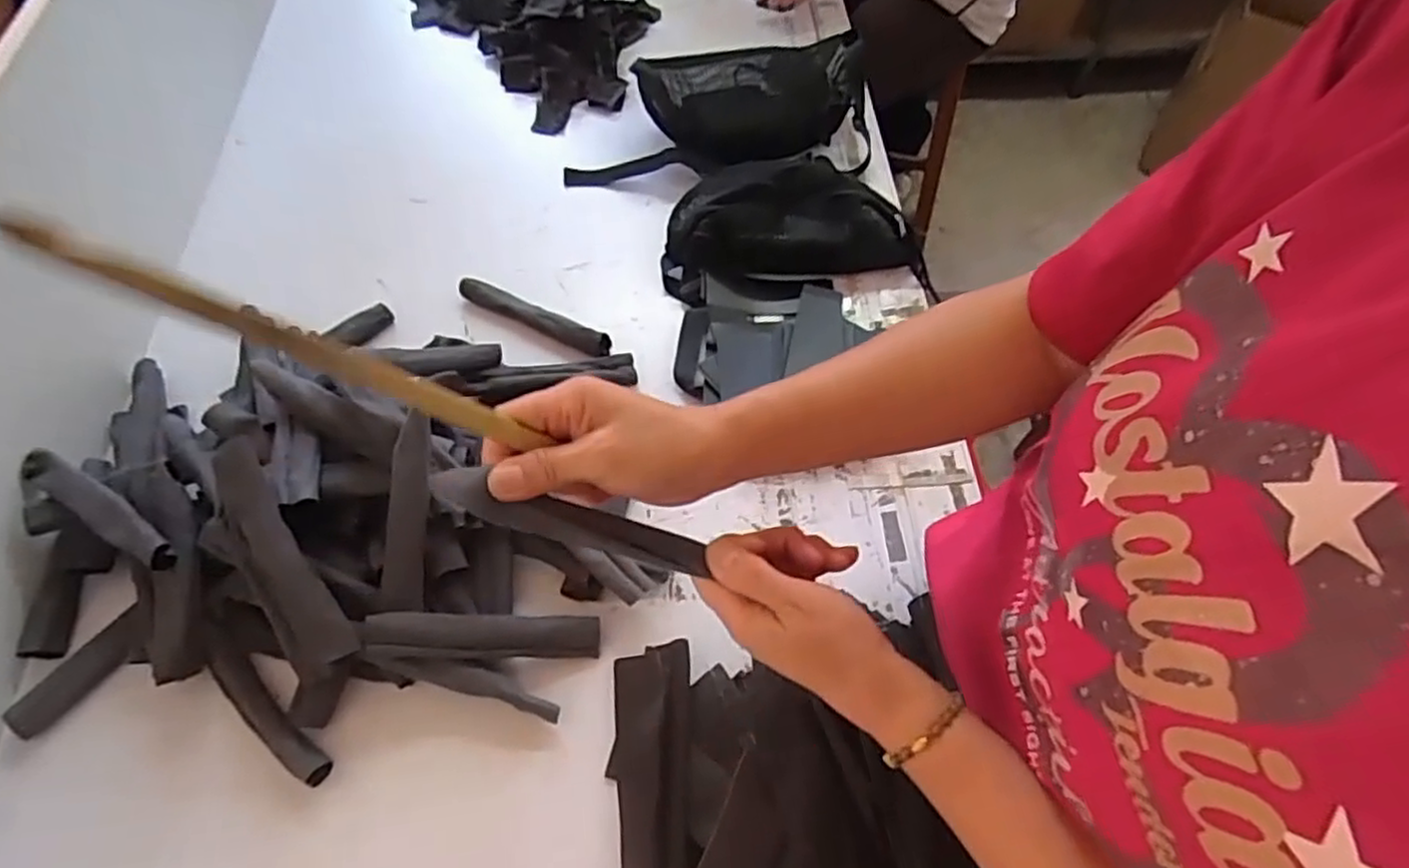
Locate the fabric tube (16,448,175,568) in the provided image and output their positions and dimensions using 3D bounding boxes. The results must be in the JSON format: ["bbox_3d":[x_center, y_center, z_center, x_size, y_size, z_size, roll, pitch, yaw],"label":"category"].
[{"bbox_3d":[-0.512,0.057,0.615,0.174,0.030,0.030,26,64,13],"label":"fabric tube"}]

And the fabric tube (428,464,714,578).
[{"bbox_3d":[-0.069,0.048,0.392,0.146,0.016,0.024,19,60,-17],"label":"fabric tube"}]

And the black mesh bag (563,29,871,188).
[{"bbox_3d":[0.014,-0.408,0.942,0.389,0.074,0.168,-7,61,-5],"label":"black mesh bag"}]

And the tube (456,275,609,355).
[{"bbox_3d":[-0.189,-0.131,0.817,0.189,0.023,0.029,24,63,12],"label":"tube"}]

